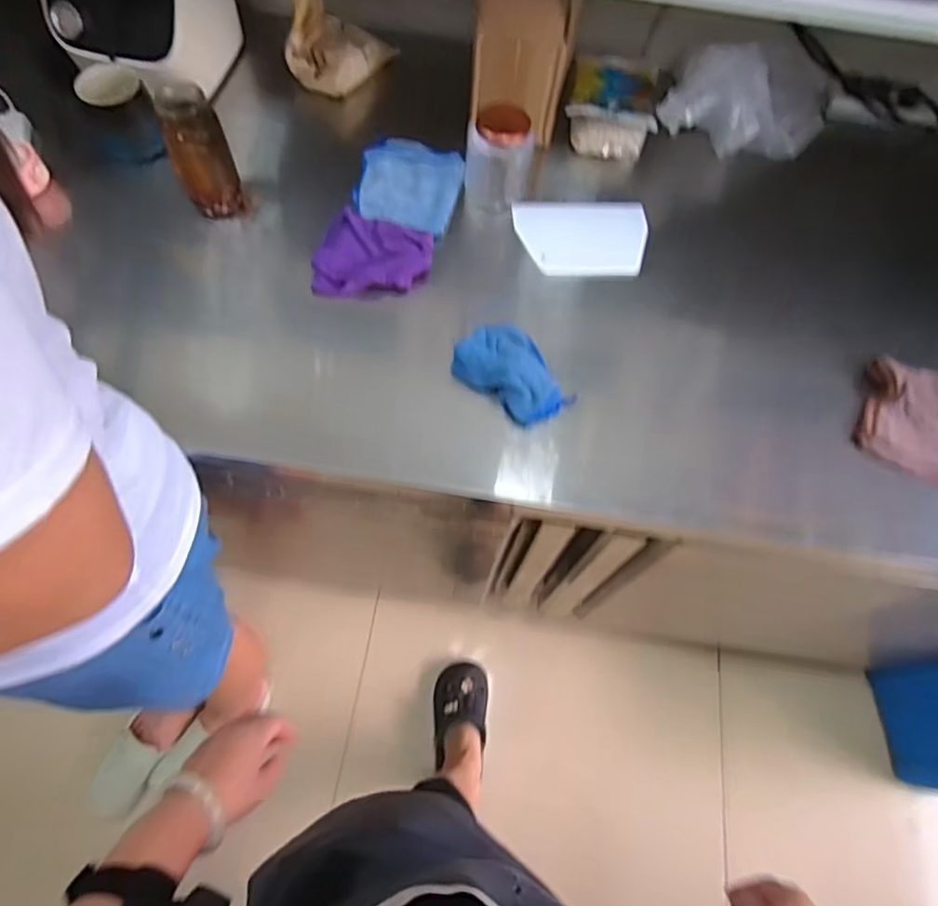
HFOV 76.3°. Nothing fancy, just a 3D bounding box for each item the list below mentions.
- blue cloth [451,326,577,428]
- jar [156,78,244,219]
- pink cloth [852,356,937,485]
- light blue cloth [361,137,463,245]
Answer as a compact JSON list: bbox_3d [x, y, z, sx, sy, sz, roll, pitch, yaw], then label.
[{"bbox_3d":[0.055,-0.097,0.704,0.094,0.041,0.135,-41,73,-19],"label":"blue cloth"},{"bbox_3d":[-0.327,-0.364,0.737,0.065,0.150,0.058,-9,66,-7],"label":"jar"},{"bbox_3d":[0.551,-0.046,0.733,0.143,0.042,0.145,20,66,6],"label":"pink cloth"},{"bbox_3d":[-0.083,-0.374,0.829,0.134,0.019,0.171,10,65,2],"label":"light blue cloth"}]

